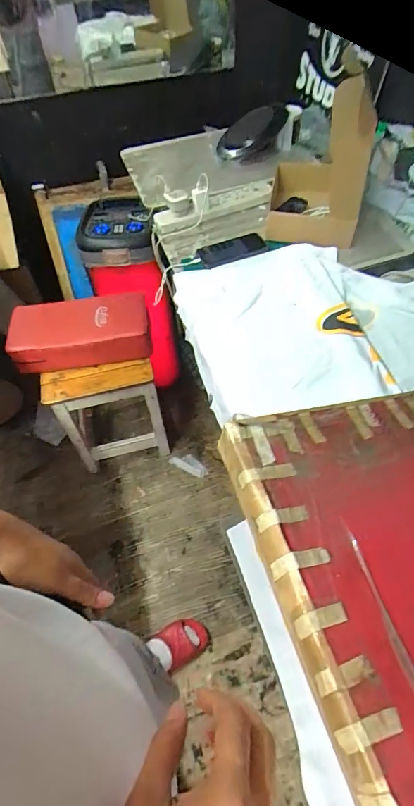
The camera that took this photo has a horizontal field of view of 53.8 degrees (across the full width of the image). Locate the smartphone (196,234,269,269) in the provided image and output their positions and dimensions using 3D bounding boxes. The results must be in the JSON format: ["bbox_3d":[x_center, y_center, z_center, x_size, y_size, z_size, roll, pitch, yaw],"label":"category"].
[{"bbox_3d":[0.061,-0.370,0.988,0.160,0.013,0.076,-20,55,-11],"label":"smartphone"}]

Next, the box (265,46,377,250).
[{"bbox_3d":[0.249,-0.535,0.922,0.196,0.264,0.262,6,54,8],"label":"box"}]

